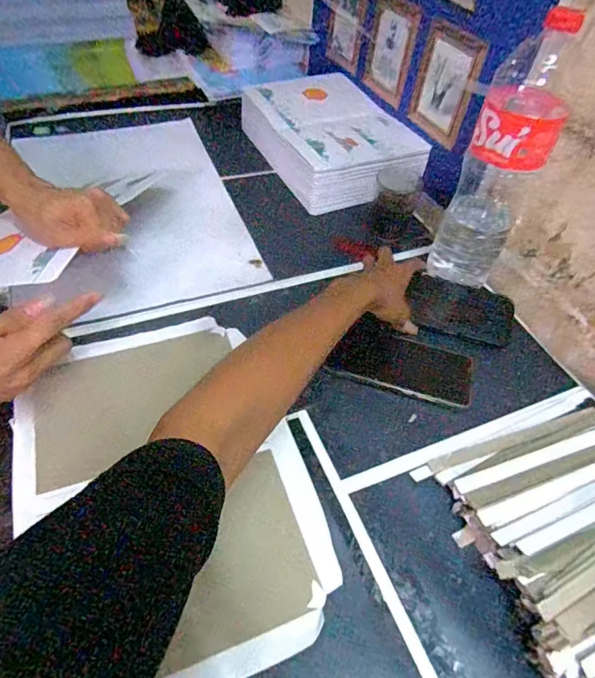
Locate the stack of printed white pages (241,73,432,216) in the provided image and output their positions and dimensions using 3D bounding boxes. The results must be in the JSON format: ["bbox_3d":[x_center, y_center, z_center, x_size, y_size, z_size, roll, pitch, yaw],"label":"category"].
[{"bbox_3d":[0.058,-0.355,0.785,0.225,0.066,0.340,-17,53,-19],"label":"stack of printed white pages"}]

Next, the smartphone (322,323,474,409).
[{"bbox_3d":[0.127,0.030,0.535,0.164,0.010,0.085,15,51,8],"label":"smartphone"}]

